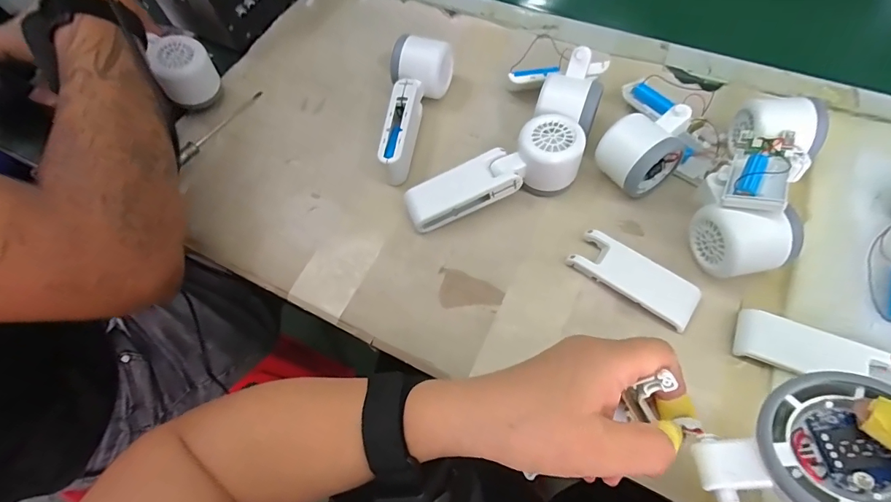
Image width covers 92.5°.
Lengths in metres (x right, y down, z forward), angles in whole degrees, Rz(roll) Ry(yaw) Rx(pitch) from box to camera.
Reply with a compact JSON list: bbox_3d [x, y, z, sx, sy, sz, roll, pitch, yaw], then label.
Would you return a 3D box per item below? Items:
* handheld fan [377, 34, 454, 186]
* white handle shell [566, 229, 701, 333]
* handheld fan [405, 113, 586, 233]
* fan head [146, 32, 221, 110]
[{"bbox_3d":[-0.026,-0.143,0.428,0.062,0.055,0.158,2,65,5],"label":"handheld fan"},{"bbox_3d":[0.156,0.022,0.355,0.101,0.014,0.039,32,71,17],"label":"white handle shell"},{"bbox_3d":[0.046,-0.065,0.388,0.164,0.049,0.059,-24,65,-8],"label":"handheld fan"},{"bbox_3d":[-0.270,-0.186,0.452,0.056,0.060,0.057,-35,67,-12],"label":"fan head"}]

